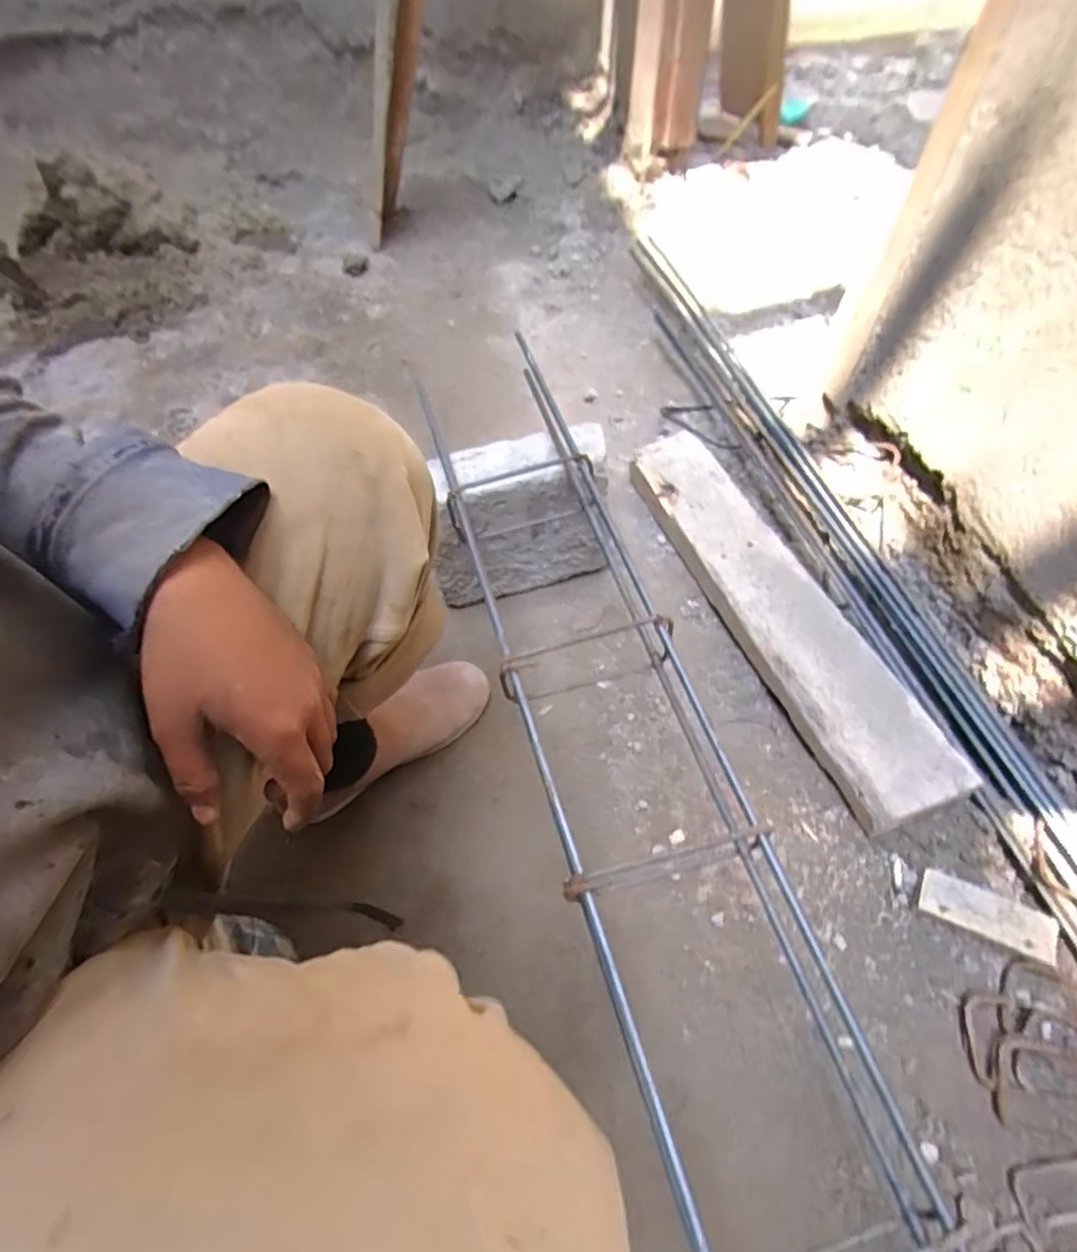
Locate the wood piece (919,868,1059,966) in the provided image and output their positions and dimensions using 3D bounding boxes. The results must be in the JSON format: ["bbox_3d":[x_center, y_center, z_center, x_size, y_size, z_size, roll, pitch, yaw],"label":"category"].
[{"bbox_3d":[0.415,0.267,0.553,0.105,0.019,0.041,21,60,16],"label":"wood piece"}]

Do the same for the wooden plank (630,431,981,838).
[{"bbox_3d":[0.274,-0.044,0.734,0.115,0.040,0.580,-18,58,-9],"label":"wooden plank"}]

